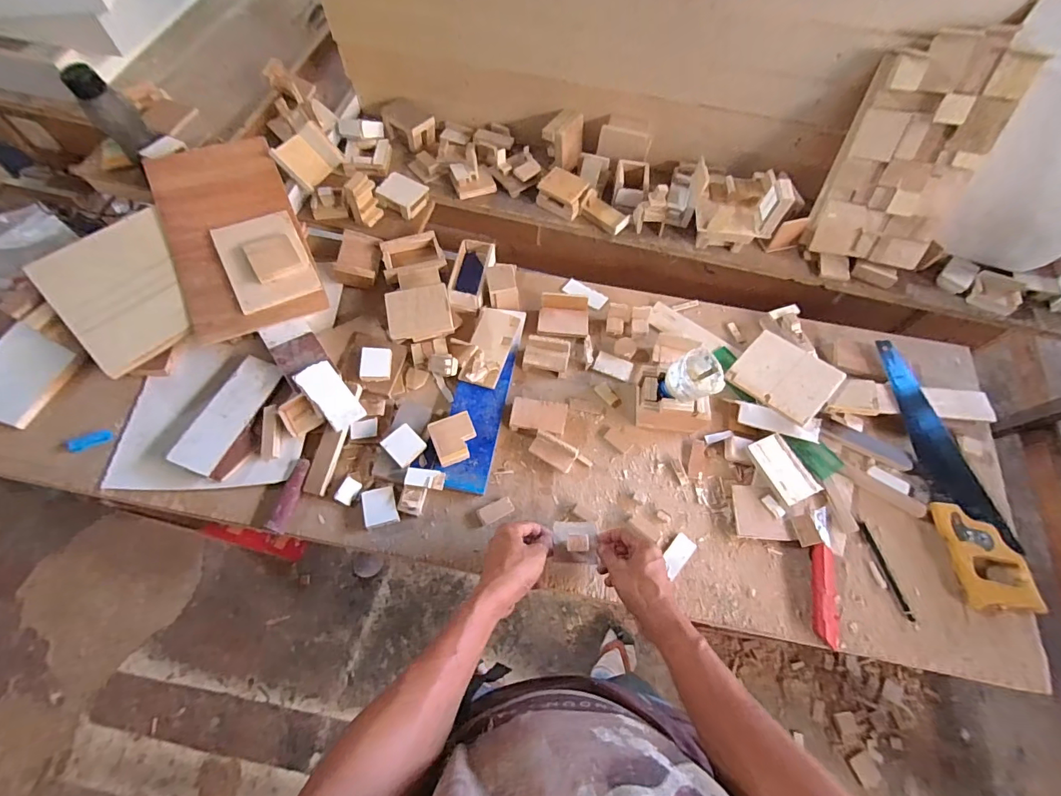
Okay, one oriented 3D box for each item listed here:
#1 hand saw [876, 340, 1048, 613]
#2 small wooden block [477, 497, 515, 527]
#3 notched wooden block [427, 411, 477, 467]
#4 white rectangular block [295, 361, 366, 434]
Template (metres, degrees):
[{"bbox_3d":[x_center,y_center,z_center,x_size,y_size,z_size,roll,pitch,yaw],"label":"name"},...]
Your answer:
[{"bbox_3d":[0.640,0.101,0.697,0.102,0.028,0.401,1,65,-1],"label":"hand saw"},{"bbox_3d":[-0.049,0.161,0.655,0.051,0.008,0.025,-27,71,-13],"label":"small wooden block"},{"bbox_3d":[-0.112,0.061,0.685,0.064,0.024,0.069,-22,69,-11],"label":"notched wooden block"},{"bbox_3d":[-0.301,-0.005,0.691,0.053,0.011,0.107,-36,86,-31],"label":"white rectangular block"}]

